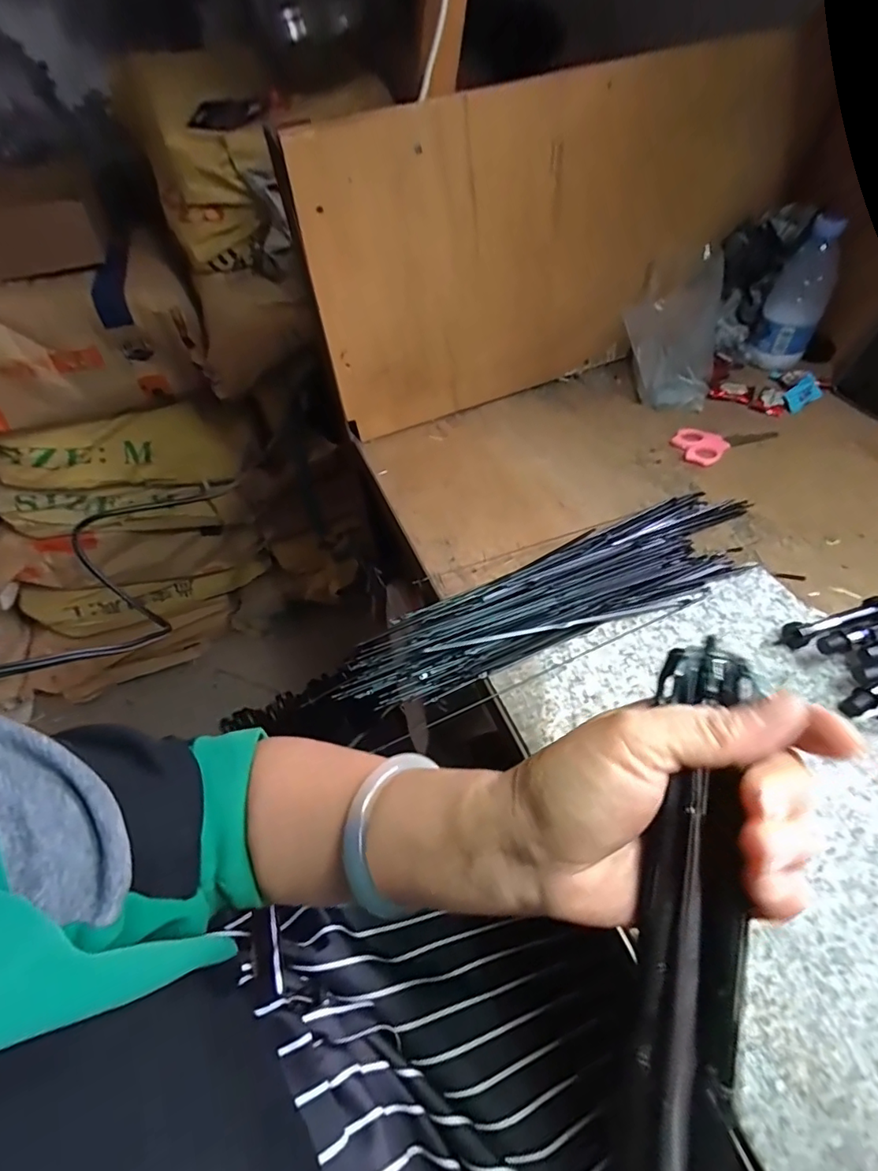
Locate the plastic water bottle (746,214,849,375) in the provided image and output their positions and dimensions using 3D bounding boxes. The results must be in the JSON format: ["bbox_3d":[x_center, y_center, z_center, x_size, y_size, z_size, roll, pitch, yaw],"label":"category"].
[{"bbox_3d":[0.413,-0.332,0.601,0.062,0.147,0.052,26,59,24],"label":"plastic water bottle"}]

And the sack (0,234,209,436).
[{"bbox_3d":[-0.612,-0.343,0.804,0.484,0.184,0.165,-14,52,-5],"label":"sack"}]

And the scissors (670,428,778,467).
[{"bbox_3d":[0.314,-0.164,0.577,0.109,0.013,0.053,-23,53,-12],"label":"scissors"}]

